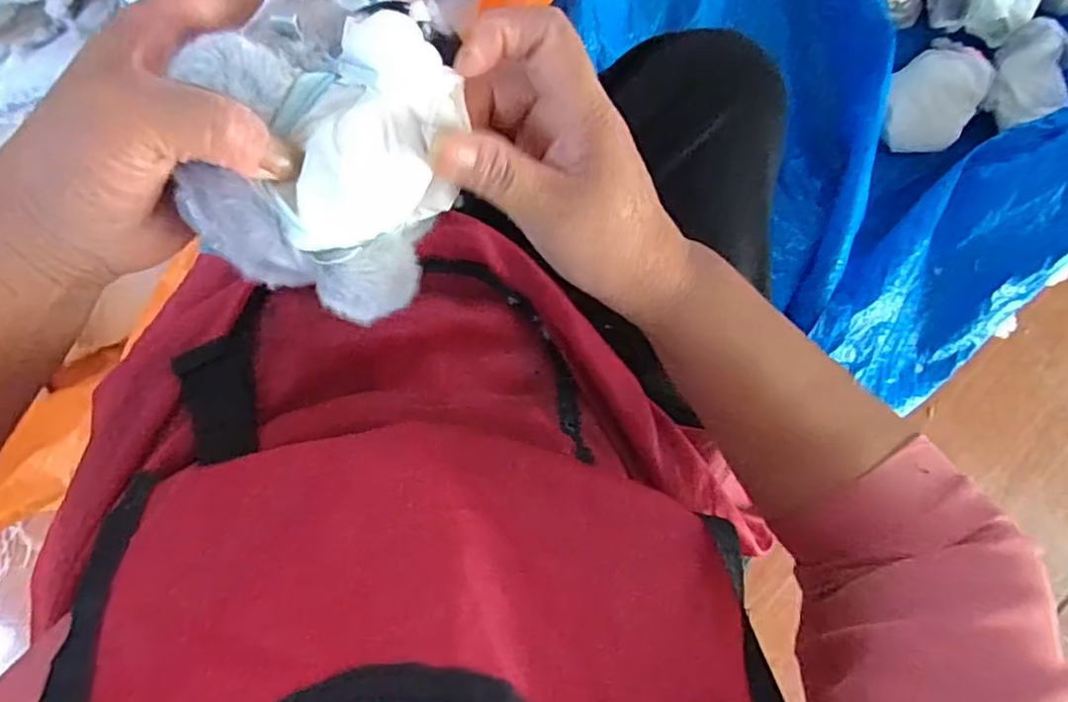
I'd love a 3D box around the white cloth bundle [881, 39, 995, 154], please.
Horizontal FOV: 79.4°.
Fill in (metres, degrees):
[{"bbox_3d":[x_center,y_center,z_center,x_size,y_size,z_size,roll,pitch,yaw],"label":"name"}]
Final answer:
[{"bbox_3d":[0.543,-0.349,0.865,0.111,0.078,0.159,14,89,-10],"label":"white cloth bundle"}]

